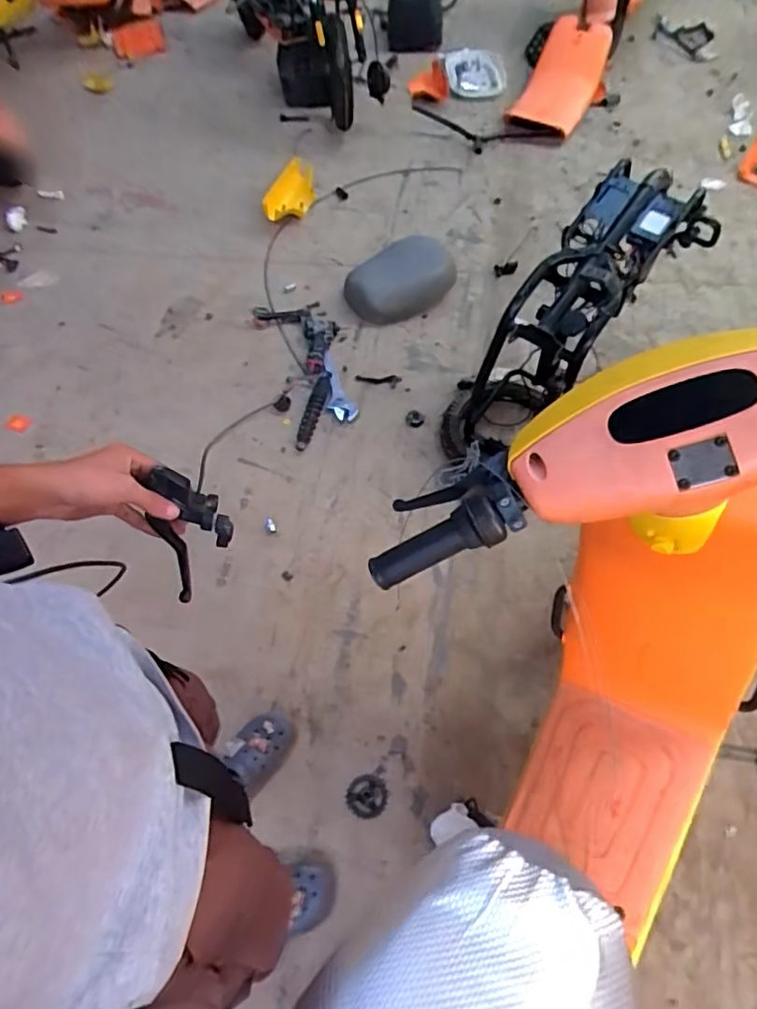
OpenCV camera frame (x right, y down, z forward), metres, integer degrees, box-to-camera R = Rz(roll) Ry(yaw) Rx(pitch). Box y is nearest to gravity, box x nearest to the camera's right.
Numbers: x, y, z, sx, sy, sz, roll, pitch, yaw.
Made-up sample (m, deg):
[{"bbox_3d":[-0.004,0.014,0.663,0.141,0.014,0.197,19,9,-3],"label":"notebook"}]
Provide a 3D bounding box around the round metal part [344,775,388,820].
[{"bbox_3d":[-0.024,0.632,1.264,0.087,0.006,0.085,-1,61,2],"label":"round metal part"}]

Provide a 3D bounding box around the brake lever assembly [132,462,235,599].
[{"bbox_3d":[-0.196,0.039,0.634,0.075,0.170,0.036,13,35,9],"label":"brake lever assembly"}]

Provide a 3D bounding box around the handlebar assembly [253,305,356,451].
[{"bbox_3d":[-0.207,-0.422,1.781,0.237,0.071,0.519,-18,62,-8],"label":"handlebar assembly"}]

